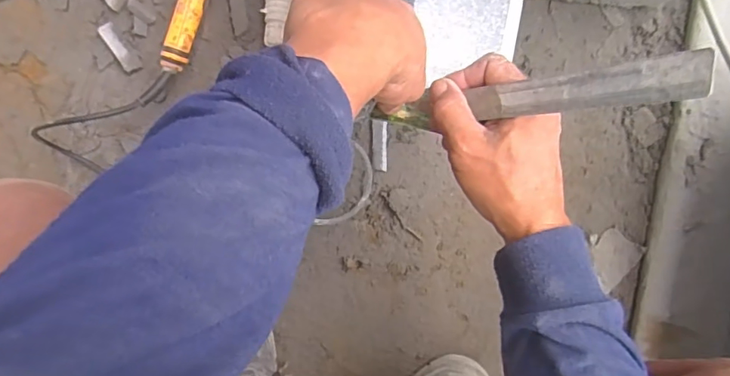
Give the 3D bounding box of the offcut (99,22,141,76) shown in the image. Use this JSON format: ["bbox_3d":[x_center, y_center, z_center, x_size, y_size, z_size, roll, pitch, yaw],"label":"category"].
[{"bbox_3d":[-0.305,-0.172,0.618,0.017,0.012,0.069,-35,93,1],"label":"offcut"}]

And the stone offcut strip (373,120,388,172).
[{"bbox_3d":[0.019,-0.055,0.642,0.019,0.007,0.065,1,93,-1],"label":"stone offcut strip"}]

